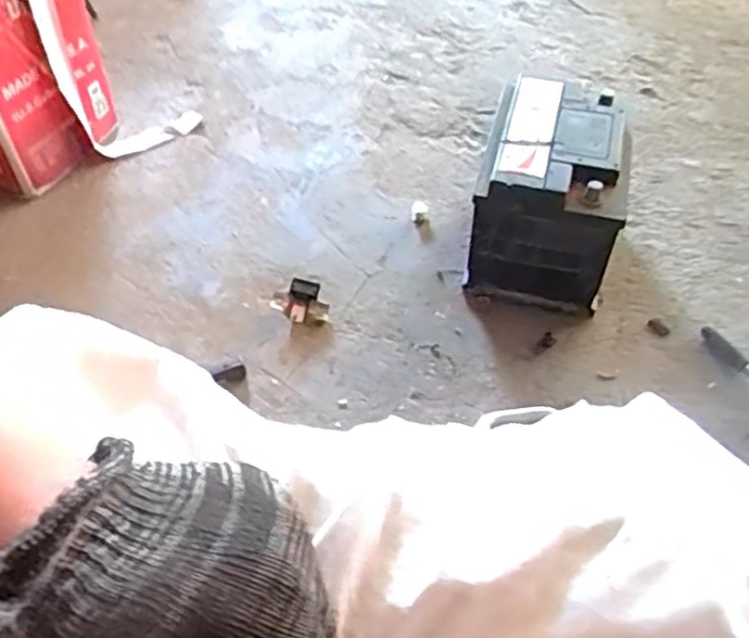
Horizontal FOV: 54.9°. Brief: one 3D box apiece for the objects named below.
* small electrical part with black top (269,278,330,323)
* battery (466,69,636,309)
[{"bbox_3d":[-0.093,-0.022,0.910,0.073,0.033,0.049,10,51,10],"label":"small electrical part with black top"},{"bbox_3d":[0.220,-0.156,0.910,0.165,0.193,0.216,11,51,11],"label":"battery"}]

